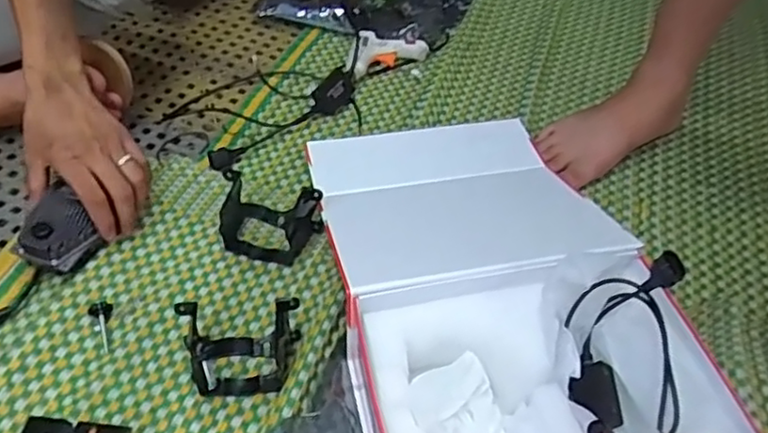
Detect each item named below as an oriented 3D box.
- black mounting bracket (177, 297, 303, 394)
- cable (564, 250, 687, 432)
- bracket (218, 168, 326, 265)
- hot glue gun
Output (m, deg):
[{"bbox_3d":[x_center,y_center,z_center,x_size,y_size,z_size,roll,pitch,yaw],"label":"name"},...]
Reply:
[{"bbox_3d":[-0.133,0.109,0.605,0.112,0.079,0.080,-2,49,-8],"label":"black mounting bracket"},{"bbox_3d":[0.194,0.116,0.534,0.073,0.142,0.152,9,48,2],"label":"cable"},{"bbox_3d":[-0.124,0.002,0.712,0.109,0.065,0.065,8,48,2],"label":"bracket"},{"bbox_3d":[-0.003,-0.244,0.974,0.126,0.024,0.074,-21,54,-23],"label":"hot glue gun"}]

